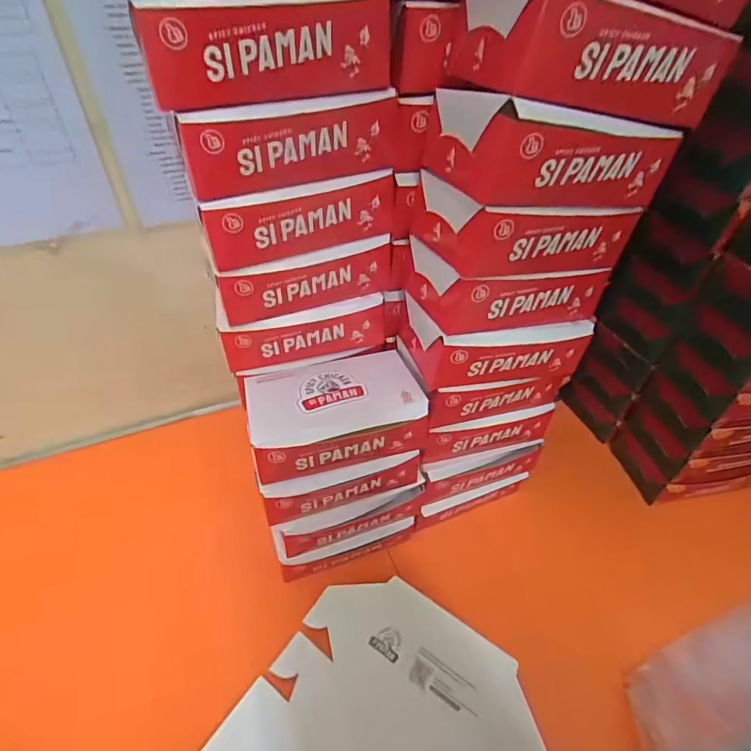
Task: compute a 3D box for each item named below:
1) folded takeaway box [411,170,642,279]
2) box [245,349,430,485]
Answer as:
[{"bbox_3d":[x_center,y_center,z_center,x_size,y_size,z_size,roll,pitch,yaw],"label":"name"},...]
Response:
[{"bbox_3d":[0.139,-0.150,0.443,0.176,0.068,0.111,-12,45,-16],"label":"folded takeaway box"},{"bbox_3d":[-0.043,0.037,0.507,0.175,0.067,0.115,-9,45,-12],"label":"box"}]

